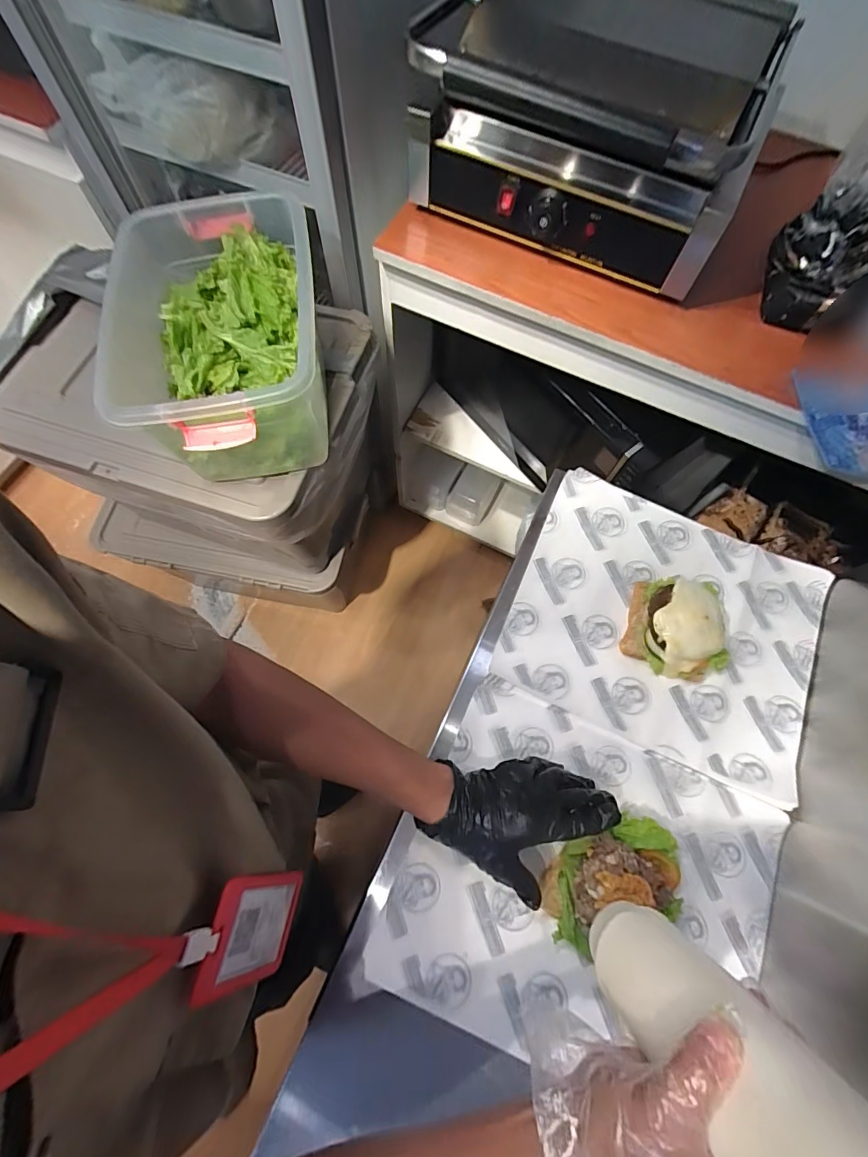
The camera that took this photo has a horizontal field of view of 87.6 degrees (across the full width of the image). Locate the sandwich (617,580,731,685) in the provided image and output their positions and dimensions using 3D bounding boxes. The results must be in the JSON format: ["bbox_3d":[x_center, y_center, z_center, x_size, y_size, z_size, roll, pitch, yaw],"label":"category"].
[{"bbox_3d":[0.296,0.050,0.533,0.119,0.051,0.132,21,71,6],"label":"sandwich"}]

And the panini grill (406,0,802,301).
[{"bbox_3d":[0.219,-0.634,0.611,0.410,0.184,0.427,24,71,7],"label":"panini grill"}]

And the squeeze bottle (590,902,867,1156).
[{"bbox_3d":[0.152,0.252,0.232,0.065,0.199,0.054,-26,89,-11],"label":"squeeze bottle"}]

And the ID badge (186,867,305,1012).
[{"bbox_3d":[-0.132,0.260,0.335,0.005,0.111,0.069,2,61,16],"label":"ID badge"}]

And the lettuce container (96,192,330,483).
[{"bbox_3d":[-0.302,-0.339,0.656,0.272,0.180,0.417,-8,70,-5],"label":"lettuce container"}]

